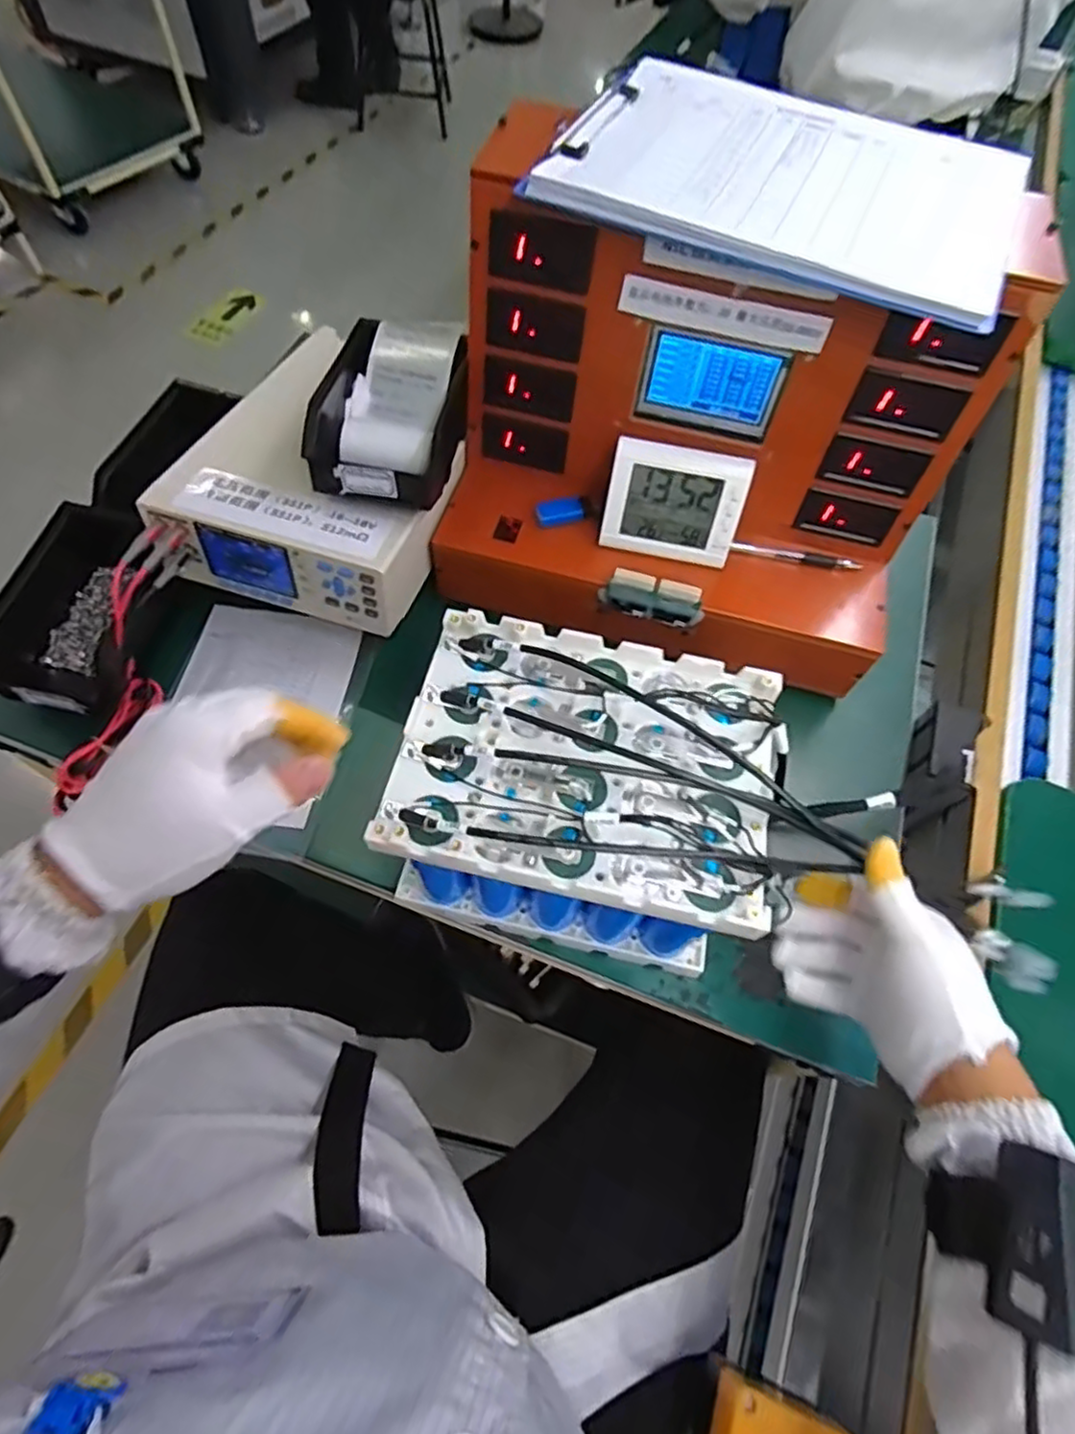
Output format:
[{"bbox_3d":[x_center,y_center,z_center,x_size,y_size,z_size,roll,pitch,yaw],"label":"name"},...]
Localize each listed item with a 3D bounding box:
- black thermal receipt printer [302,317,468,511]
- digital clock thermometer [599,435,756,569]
[{"bbox_3d":[-0.119,-0.257,0.573,0.106,0.064,0.179,10,62,1],"label":"black thermal receipt printer"},{"bbox_3d":[0.115,-0.181,0.573,0.111,0.092,0.022,14,35,3],"label":"digital clock thermometer"}]

